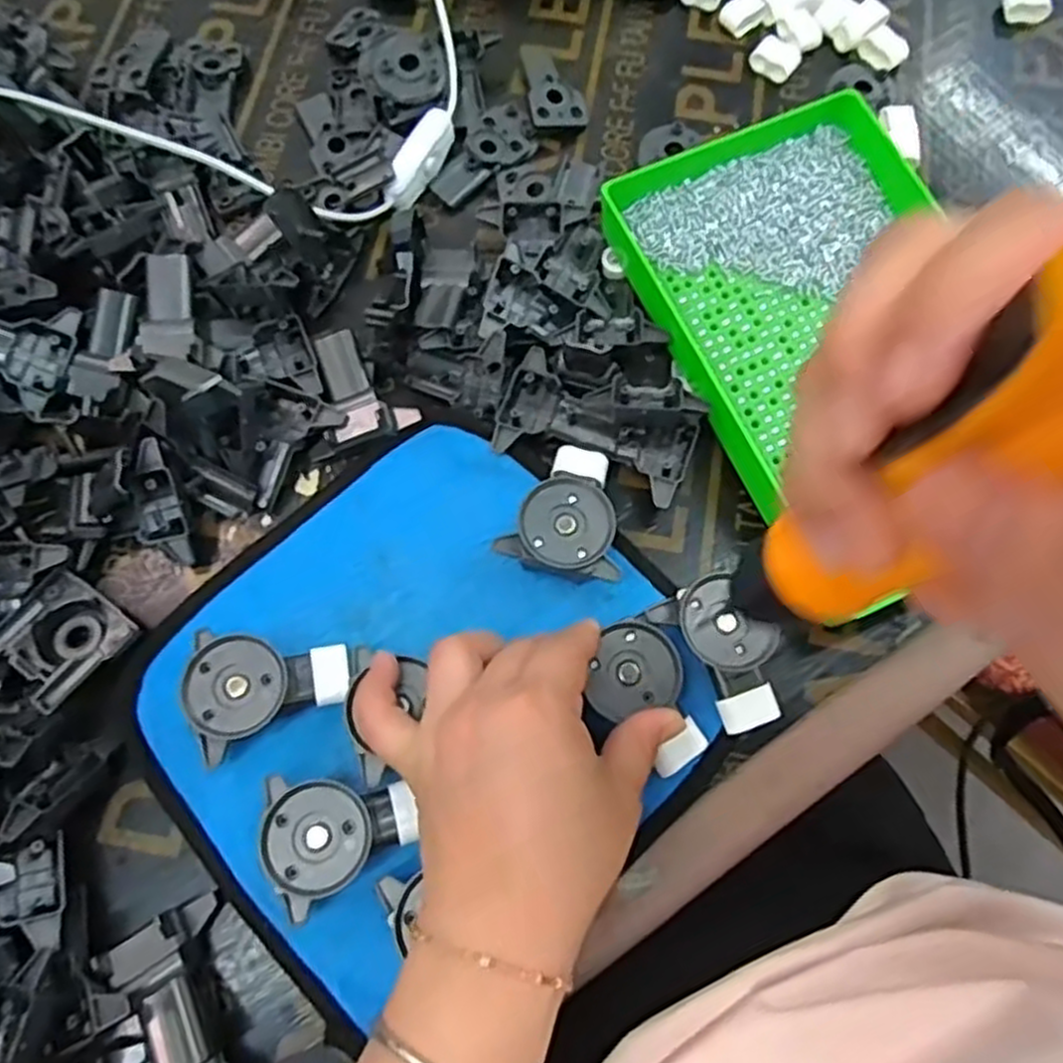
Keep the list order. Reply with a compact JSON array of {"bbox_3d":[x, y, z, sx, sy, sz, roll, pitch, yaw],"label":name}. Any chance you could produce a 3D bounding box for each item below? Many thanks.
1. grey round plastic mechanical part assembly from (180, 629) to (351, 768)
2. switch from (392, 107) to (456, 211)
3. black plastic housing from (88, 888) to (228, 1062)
[{"bbox_3d":[-0.115,0.062,0.339,0.064,0.025,0.052,-22,74,-7],"label":"grey round plastic mechanical part assembly"},{"bbox_3d":[-0.061,-0.207,0.432,0.016,0.014,0.059,24,74,7],"label":"switch"},{"bbox_3d":[-0.136,0.195,0.299,0.052,0.025,0.087,-25,75,-8],"label":"black plastic housing"}]

